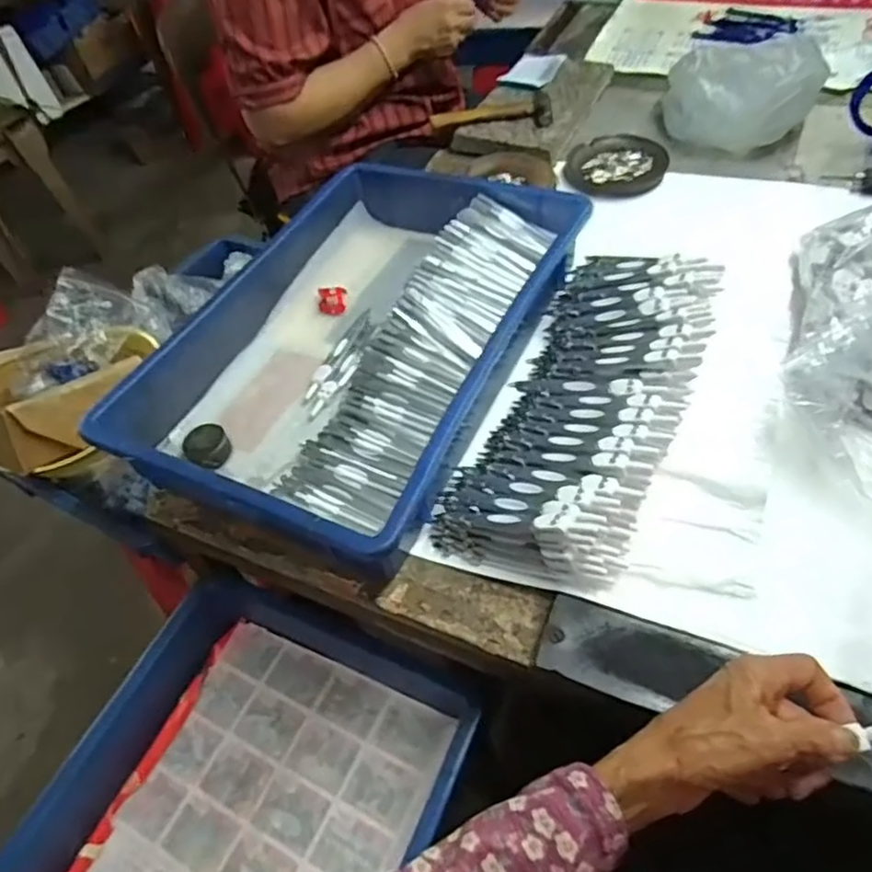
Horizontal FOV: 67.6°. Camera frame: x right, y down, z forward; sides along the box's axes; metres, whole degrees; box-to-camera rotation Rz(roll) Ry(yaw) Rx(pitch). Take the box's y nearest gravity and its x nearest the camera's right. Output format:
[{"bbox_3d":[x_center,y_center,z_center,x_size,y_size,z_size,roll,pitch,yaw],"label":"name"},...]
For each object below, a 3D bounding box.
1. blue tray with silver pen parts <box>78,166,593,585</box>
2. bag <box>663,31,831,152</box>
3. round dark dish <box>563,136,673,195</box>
[{"bbox_3d":[-0.060,-0.105,0.600,0.286,0.067,0.447,17,55,21],"label":"blue tray with silver pen parts"},{"bbox_3d":[0.384,-0.430,0.825,0.173,0.069,0.209,10,53,16],"label":"bag"},{"bbox_3d":[0.219,-0.330,0.792,0.120,0.024,0.097,7,52,14],"label":"round dark dish"}]

